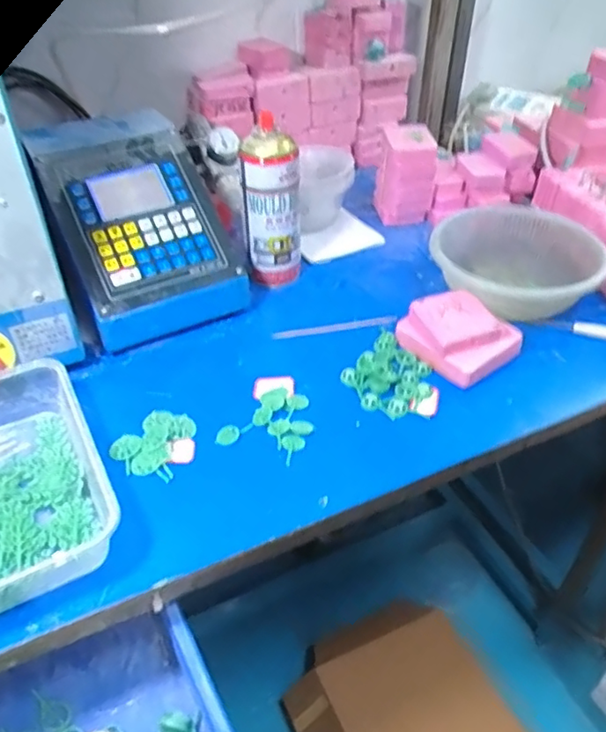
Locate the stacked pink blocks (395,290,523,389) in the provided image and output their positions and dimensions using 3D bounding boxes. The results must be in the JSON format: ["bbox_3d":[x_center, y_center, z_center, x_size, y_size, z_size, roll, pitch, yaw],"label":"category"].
[{"bbox_3d":[0.155,-0.033,0.606,0.084,0.047,0.094,-27,48,-26],"label":"stacked pink blocks"}]

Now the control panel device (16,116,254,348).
[{"bbox_3d":[-0.178,-0.151,0.652,0.169,0.147,0.194,-20,45,-20],"label":"control panel device"}]

